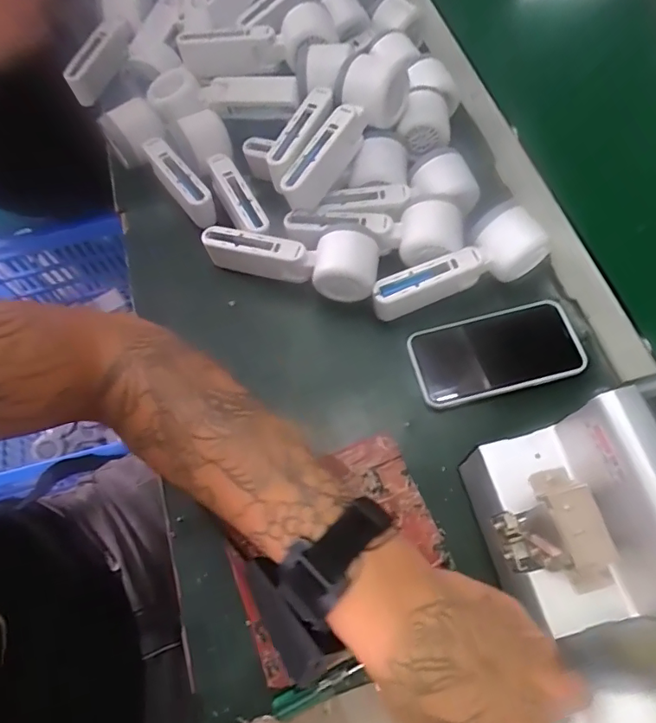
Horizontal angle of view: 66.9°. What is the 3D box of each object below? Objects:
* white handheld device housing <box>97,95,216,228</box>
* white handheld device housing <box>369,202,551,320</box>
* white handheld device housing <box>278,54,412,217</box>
[{"bbox_3d":[-0.175,-0.199,0.507,0.054,0.051,0.150,-32,69,-12],"label":"white handheld device housing"},{"bbox_3d":[0.117,-0.080,0.453,0.154,0.066,0.051,-28,68,-10],"label":"white handheld device housing"},{"bbox_3d":[0.014,-0.213,0.464,0.048,0.050,0.163,36,88,16],"label":"white handheld device housing"}]

